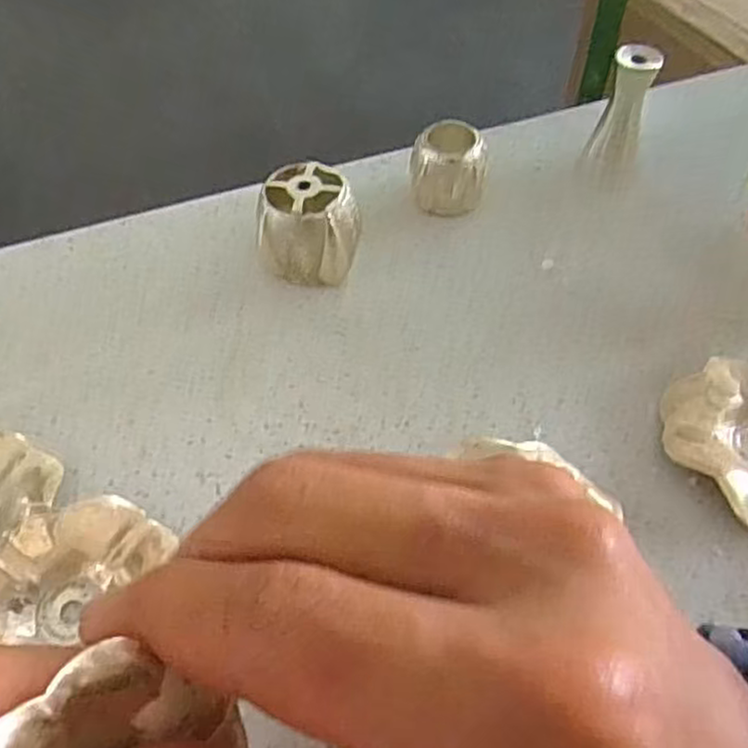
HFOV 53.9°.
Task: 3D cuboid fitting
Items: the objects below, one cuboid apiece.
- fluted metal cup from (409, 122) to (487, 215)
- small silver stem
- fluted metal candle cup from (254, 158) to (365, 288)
[{"bbox_3d":[0.032,-0.086,0.315,0.030,0.032,0.025,13,55,9],"label":"fluted metal cup"},{"bbox_3d":[0.108,-0.111,0.317,0.022,0.057,0.019,18,56,13],"label":"small silver stem"},{"bbox_3d":[-0.025,-0.059,0.293,0.038,0.037,0.036,0,54,0],"label":"fluted metal candle cup"}]

